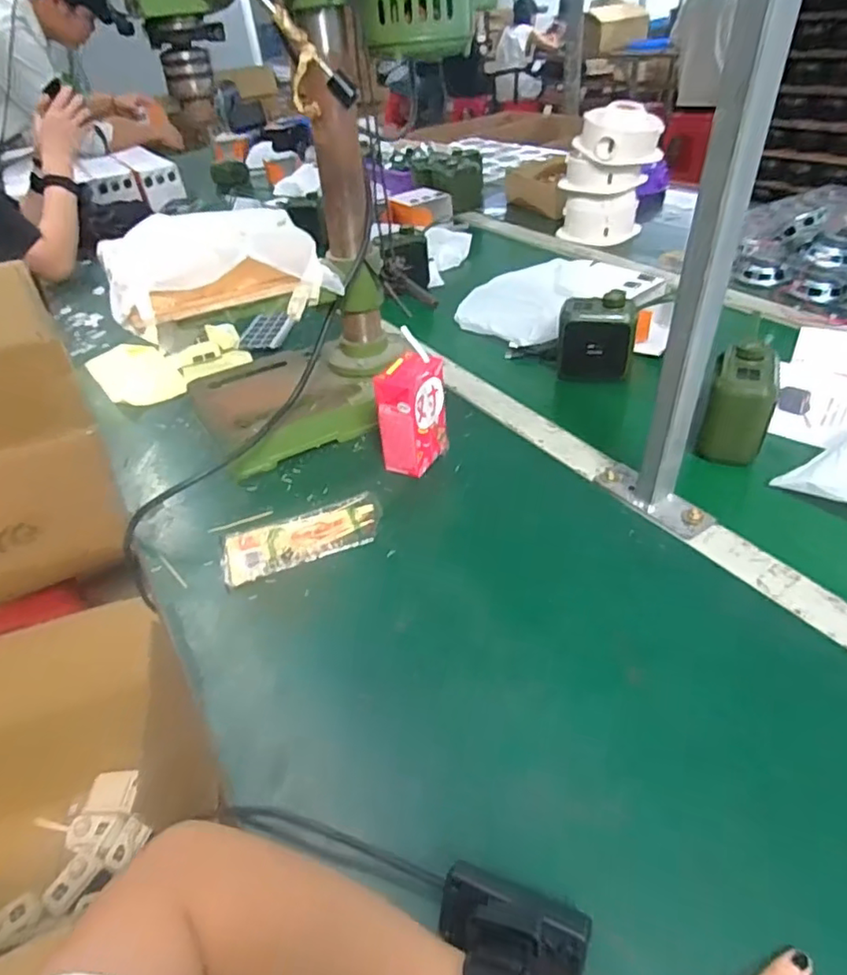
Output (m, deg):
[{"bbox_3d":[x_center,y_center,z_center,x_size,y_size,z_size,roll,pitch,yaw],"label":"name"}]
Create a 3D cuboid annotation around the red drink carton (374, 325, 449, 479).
[{"bbox_3d":[-0.012,-0.075,0.591,0.047,0.103,0.075,18,45,27],"label":"red drink carton"}]

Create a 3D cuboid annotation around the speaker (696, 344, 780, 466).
[{"bbox_3d":[0.304,-0.076,0.570,0.055,0.088,0.080,17,44,26],"label":"speaker"}]

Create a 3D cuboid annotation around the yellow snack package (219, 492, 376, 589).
[{"bbox_3d":[-0.109,0.046,0.538,0.143,0.008,0.065,-17,40,-12],"label":"yellow snack package"}]

